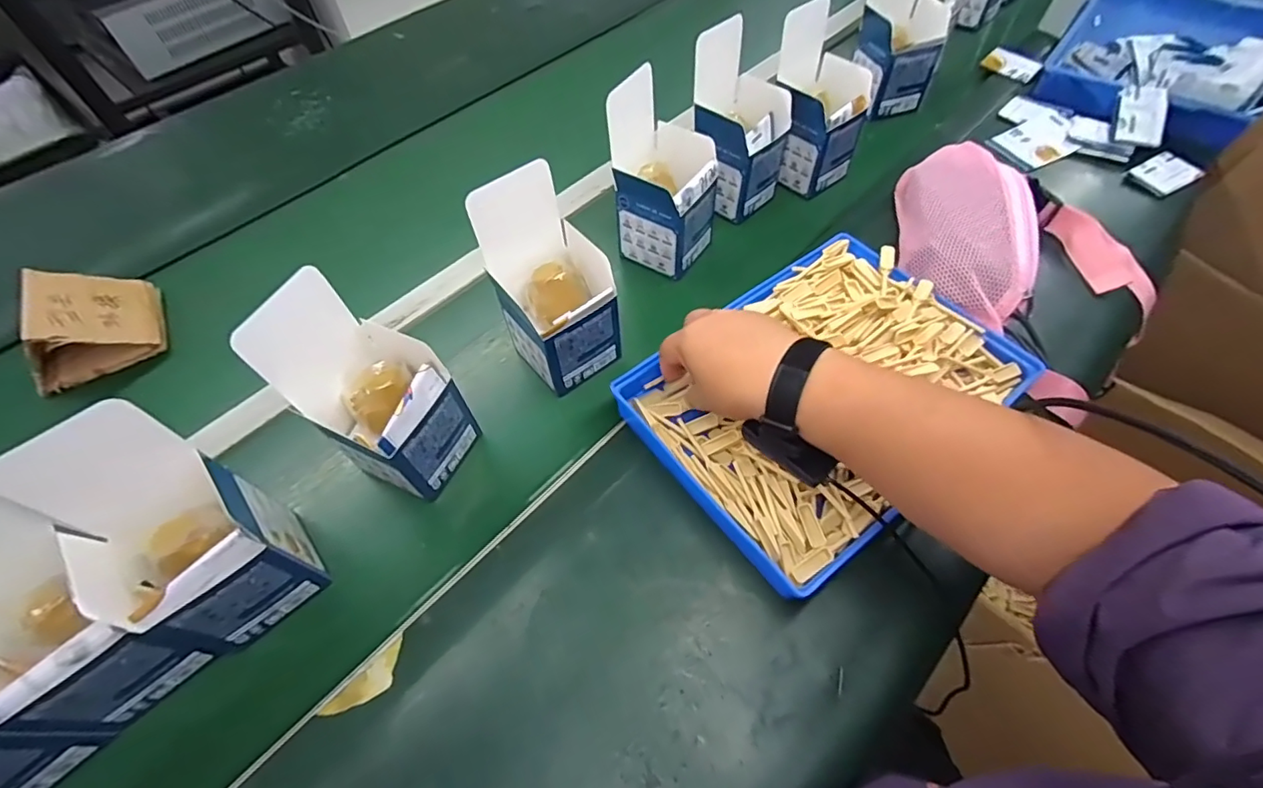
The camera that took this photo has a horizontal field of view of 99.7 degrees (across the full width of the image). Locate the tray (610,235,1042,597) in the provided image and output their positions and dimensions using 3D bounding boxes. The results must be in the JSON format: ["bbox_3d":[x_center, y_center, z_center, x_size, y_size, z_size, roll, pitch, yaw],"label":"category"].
[{"bbox_3d":[0.173,-0.013,0.479,0.318,0.045,0.230,-35,58,-20],"label":"tray"}]

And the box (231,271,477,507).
[{"bbox_3d":[-0.205,0.001,0.426,0.099,0.169,0.097,25,62,18],"label":"box"}]

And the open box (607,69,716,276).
[{"bbox_3d":[0.035,-0.227,0.569,0.099,0.161,0.098,25,61,18],"label":"open box"}]

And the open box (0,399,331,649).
[{"bbox_3d":[-0.312,0.097,0.368,0.090,0.170,0.106,-34,61,-18],"label":"open box"}]

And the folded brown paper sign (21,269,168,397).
[{"bbox_3d":[-0.565,-0.079,0.552,0.102,0.081,0.111,-22,55,-12],"label":"folded brown paper sign"}]

